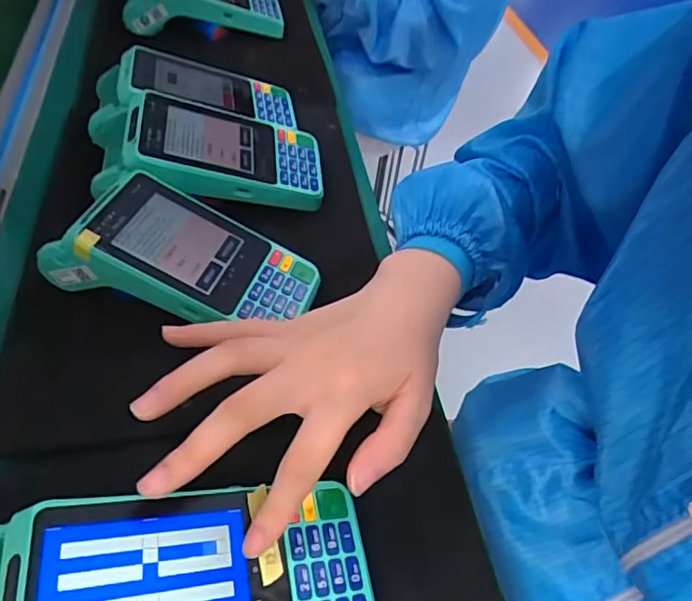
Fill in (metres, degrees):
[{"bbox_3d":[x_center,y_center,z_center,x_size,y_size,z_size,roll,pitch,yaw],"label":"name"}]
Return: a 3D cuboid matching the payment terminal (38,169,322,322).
[{"bbox_3d":[-0.105,-0.026,0.359,0.163,0.066,0.076,15,51,8],"label":"payment terminal"}]

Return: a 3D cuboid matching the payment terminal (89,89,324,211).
[{"bbox_3d":[-0.111,-0.111,0.420,0.186,0.062,0.092,0,51,-4],"label":"payment terminal"}]

